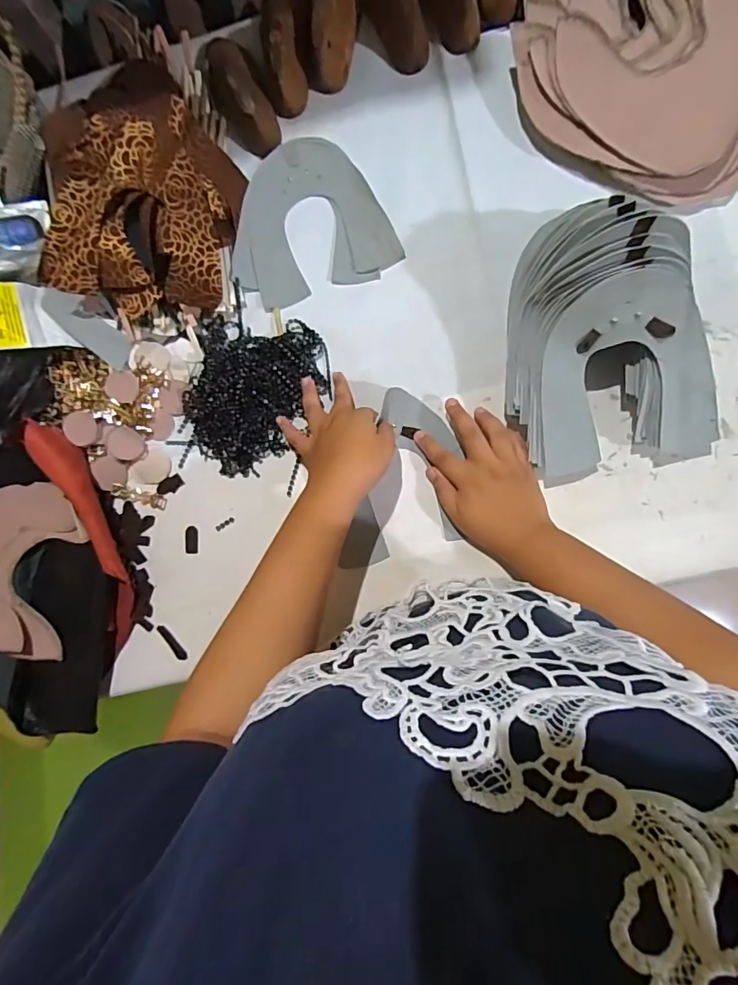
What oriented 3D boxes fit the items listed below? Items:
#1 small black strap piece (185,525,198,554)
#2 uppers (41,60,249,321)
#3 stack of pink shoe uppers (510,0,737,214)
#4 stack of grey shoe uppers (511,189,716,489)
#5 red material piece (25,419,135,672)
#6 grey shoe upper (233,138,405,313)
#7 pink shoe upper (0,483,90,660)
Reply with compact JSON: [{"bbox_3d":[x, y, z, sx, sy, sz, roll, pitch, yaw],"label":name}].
[{"bbox_3d":[-0.183,0.049,0.495,0.013,0.004,0.028,-3,85,7],"label":"small black strap piece"},{"bbox_3d":[-0.221,-0.302,0.483,0.169,0.089,0.239,-3,85,7],"label":"uppers"},{"bbox_3d":[0.255,-0.396,0.441,0.223,0.063,0.253,-8,84,7],"label":"stack of pink shoe uppers"},{"bbox_3d":[0.194,-0.115,0.400,0.151,0.117,0.205,-23,83,5],"label":"stack of grey shoe uppers"},{"bbox_3d":[-0.275,0.045,0.476,0.055,0.059,0.237,-17,83,6],"label":"red material piece"},{"bbox_3d":[-0.067,-0.287,0.500,0.164,0.012,0.163,-15,83,6],"label":"grey shoe upper"},{"bbox_3d":[-0.362,0.065,0.490,0.175,0.053,0.157,21,88,9],"label":"pink shoe upper"}]

